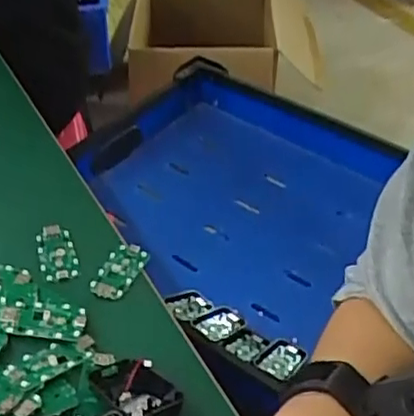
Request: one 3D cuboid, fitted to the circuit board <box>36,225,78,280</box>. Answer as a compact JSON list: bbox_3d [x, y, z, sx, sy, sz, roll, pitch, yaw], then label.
[{"bbox_3d":[-0.133,0.039,0.561,0.030,0.009,0.061,-14,45,-15],"label":"circuit board"}]

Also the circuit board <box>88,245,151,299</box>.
[{"bbox_3d":[-0.076,0.052,0.549,0.032,0.006,0.061,17,46,16],"label":"circuit board"}]

